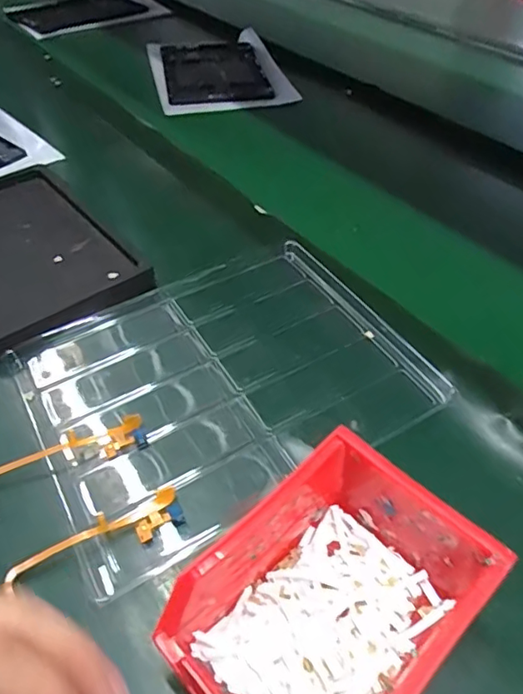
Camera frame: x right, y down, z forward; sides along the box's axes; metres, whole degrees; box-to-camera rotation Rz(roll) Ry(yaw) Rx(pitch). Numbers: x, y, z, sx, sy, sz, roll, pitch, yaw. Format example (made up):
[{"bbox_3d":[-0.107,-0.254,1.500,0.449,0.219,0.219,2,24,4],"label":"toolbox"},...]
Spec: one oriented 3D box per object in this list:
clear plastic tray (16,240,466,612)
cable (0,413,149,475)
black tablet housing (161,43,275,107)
[{"bbox_3d":[-0.026,0.022,0.415,0.278,0.020,0.219,-23,50,-22],"label":"clear plastic tray"},{"bbox_3d":[-0.139,0.077,0.357,0.129,0.011,0.028,-23,50,-21],"label":"cable"},{"bbox_3d":[-0.077,-0.445,0.869,0.155,0.029,0.257,-7,46,-8],"label":"black tablet housing"}]

